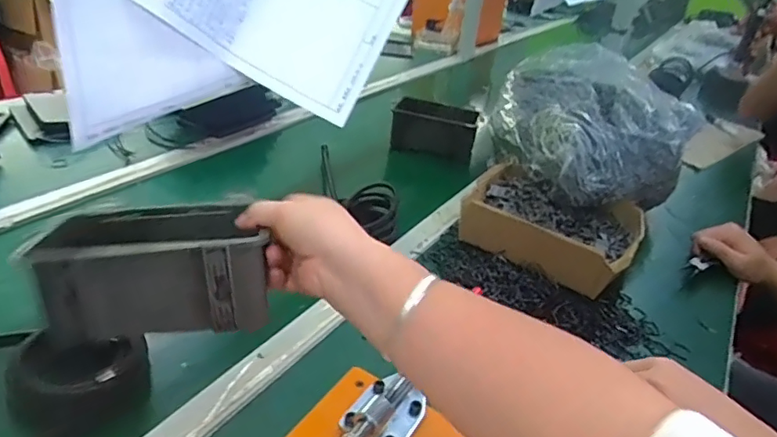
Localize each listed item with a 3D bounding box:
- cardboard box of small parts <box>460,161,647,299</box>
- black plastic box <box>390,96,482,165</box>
[{"bbox_3d":[0.242,0.007,0.836,0.246,0.068,0.188,23,34,23],"label":"cardboard box of small parts"},{"bbox_3d":[0.091,-0.176,1.099,0.162,0.086,0.079,16,32,14],"label":"black plastic box"}]

